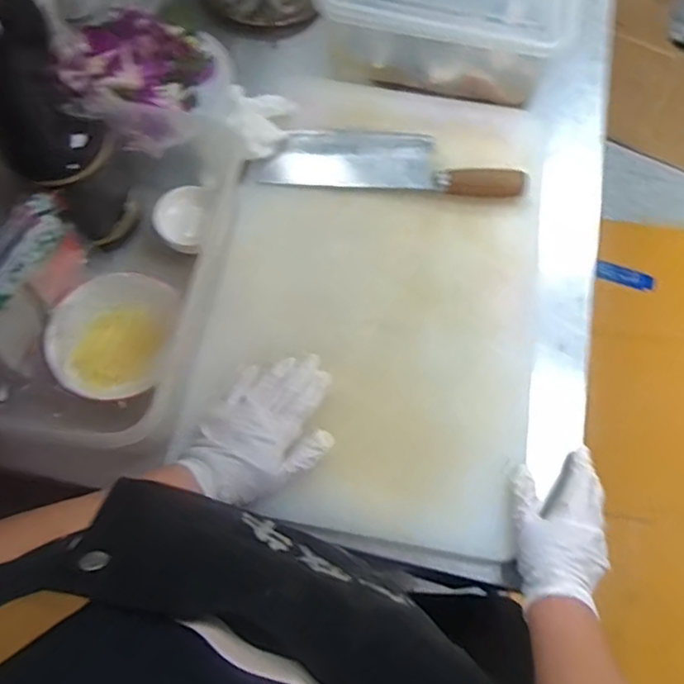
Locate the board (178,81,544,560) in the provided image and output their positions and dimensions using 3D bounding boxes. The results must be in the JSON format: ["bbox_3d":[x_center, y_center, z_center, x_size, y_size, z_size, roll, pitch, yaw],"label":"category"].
[{"bbox_3d":[0.044,-0.066,0.679,0.334,0.024,0.522,7,67,1],"label":"board"}]

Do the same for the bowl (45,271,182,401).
[{"bbox_3d":[-0.225,-0.005,0.625,0.114,0.055,0.132,12,67,3],"label":"bowl"}]

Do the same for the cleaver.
[{"bbox_3d":[0.051,-0.217,0.734,0.312,0.021,0.083,3,67,-1],"label":"cleaver"}]

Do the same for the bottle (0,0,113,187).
[{"bbox_3d":[-0.269,-0.221,0.523,0.085,0.218,0.067,-29,71,-14],"label":"bottle"}]

